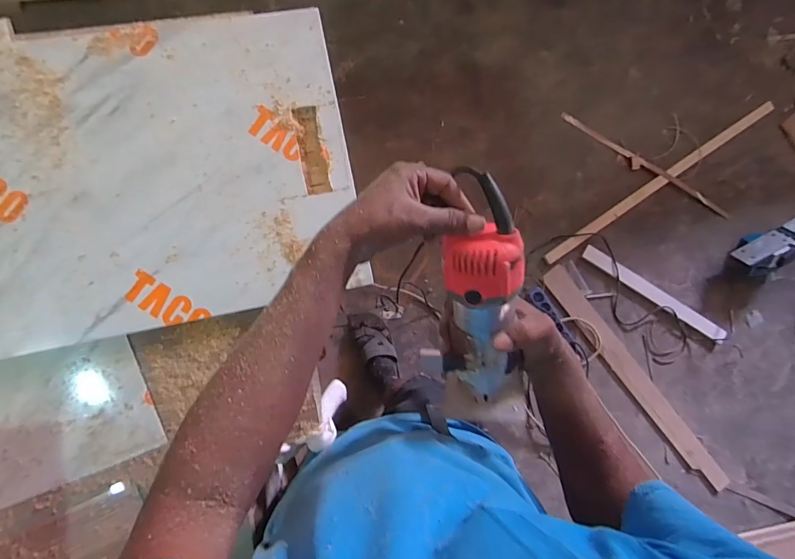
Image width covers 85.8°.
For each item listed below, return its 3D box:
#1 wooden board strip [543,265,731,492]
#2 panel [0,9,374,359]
[{"bbox_3d":[0.855,0.373,1.523,0.097,0.021,1.011,-40,94,-6],"label":"wooden board strip"},{"bbox_3d":[-0.316,-0.140,0.565,0.493,0.022,0.393,-11,90,-7],"label":"panel"}]

